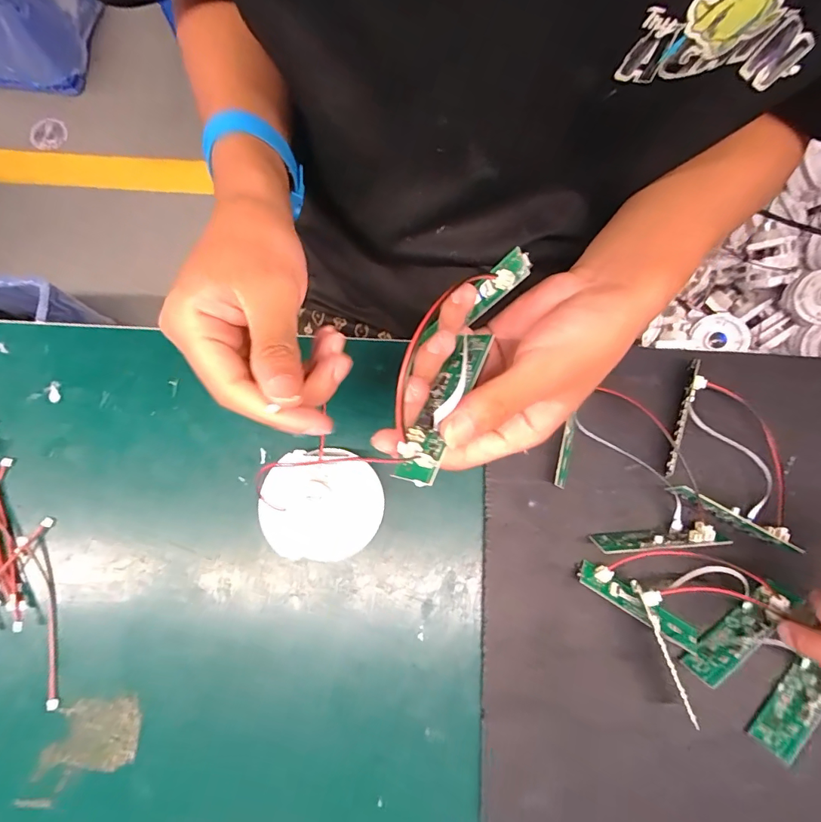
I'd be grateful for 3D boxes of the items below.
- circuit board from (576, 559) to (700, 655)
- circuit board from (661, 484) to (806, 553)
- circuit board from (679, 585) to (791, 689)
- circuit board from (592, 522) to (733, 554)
[{"bbox_3d":[0.145,0.123,0.287,0.082,0.012,0.016,32,79,5],"label":"circuit board"},{"bbox_3d":[0.206,0.068,0.292,0.077,0.018,0.011,24,78,4],"label":"circuit board"},{"bbox_3d":[0.200,0.137,0.279,0.070,0.023,0.007,-37,111,-9],"label":"circuit board"},{"bbox_3d":[0.158,0.082,0.292,0.078,0.019,0.014,-4,78,-2],"label":"circuit board"}]

